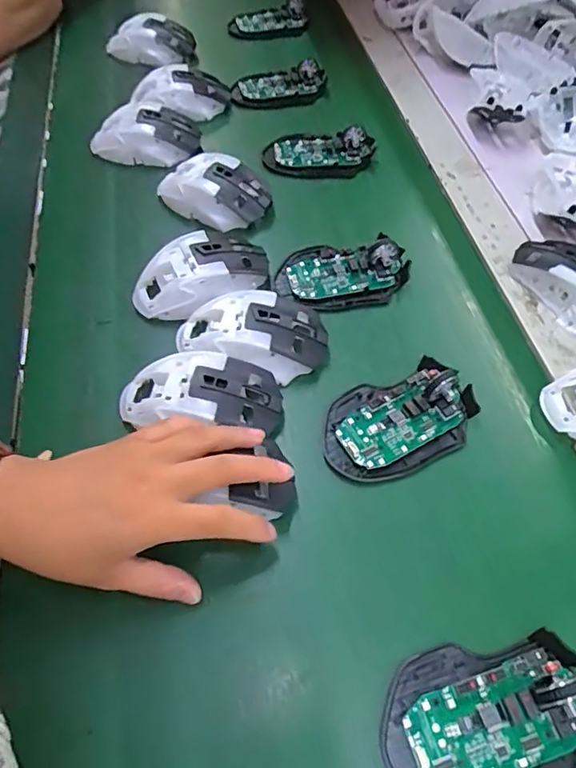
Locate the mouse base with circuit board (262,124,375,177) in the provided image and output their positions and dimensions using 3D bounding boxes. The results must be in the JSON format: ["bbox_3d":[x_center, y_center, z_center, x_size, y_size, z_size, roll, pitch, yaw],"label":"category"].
[{"bbox_3d":[0.032,-0.234,0.533,0.108,0.028,0.050,2,54,1],"label":"mouse base with circuit board"}]

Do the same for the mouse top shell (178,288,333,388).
[{"bbox_3d":[-0.029,-0.037,0.401,0.115,0.034,0.063,1,58,6],"label":"mouse top shell"}]

